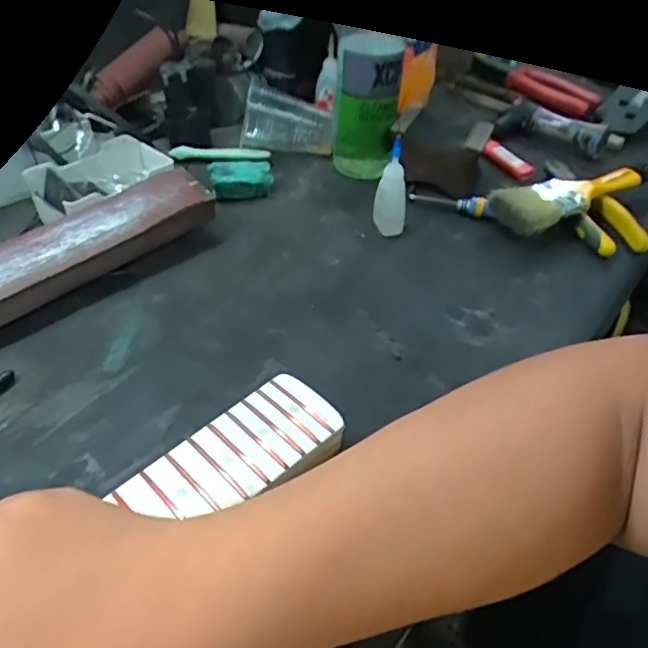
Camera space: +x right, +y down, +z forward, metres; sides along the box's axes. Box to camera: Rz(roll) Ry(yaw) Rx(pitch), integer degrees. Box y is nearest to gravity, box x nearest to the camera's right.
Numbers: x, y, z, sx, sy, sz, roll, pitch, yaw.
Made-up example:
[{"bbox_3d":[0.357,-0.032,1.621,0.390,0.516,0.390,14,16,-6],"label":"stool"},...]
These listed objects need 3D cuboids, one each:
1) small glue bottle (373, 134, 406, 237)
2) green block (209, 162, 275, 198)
[{"bbox_3d":[0.062,-0.122,0.504,0.019,0.088,0.026,-13,47,-17],"label":"small glue bottle"},{"bbox_3d":[-0.081,-0.139,0.550,0.059,0.028,0.032,-4,45,-8],"label":"green block"}]

